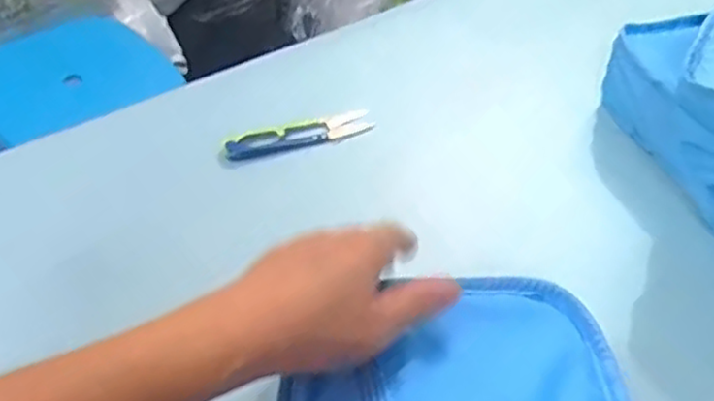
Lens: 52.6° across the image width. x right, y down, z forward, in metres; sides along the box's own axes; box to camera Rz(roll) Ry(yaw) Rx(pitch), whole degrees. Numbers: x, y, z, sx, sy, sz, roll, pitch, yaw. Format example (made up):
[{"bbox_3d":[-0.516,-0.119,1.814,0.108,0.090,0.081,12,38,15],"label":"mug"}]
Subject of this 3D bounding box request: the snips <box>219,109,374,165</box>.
[{"bbox_3d":[-0.043,-0.050,0.553,0.117,0.011,0.021,-15,49,-18],"label":"snips"}]

